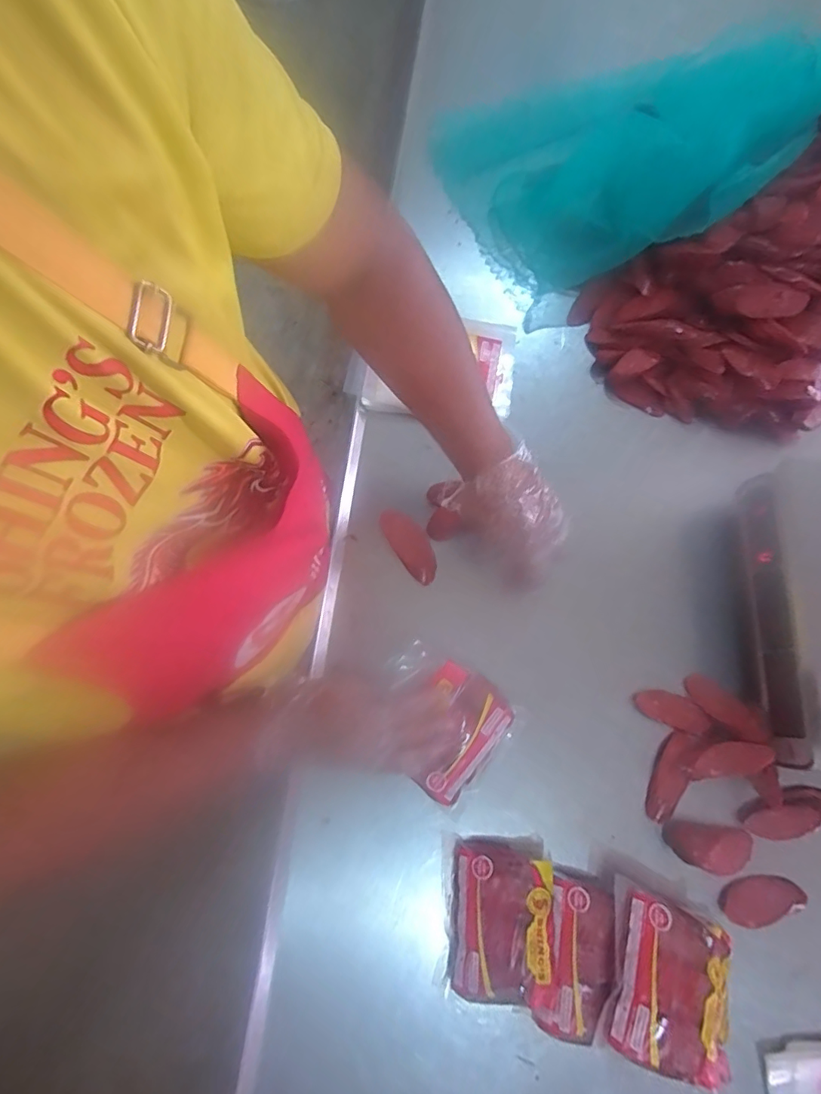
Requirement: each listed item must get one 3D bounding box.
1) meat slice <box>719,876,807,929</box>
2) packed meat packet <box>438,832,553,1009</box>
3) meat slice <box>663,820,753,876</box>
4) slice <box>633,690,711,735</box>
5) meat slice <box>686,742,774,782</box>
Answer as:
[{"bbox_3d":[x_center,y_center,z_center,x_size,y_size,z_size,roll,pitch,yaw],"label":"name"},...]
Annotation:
[{"bbox_3d":[0.393,0.391,0.563,0.101,0.019,0.042,-4,74,-3],"label":"meat slice"},{"bbox_3d":[0.090,0.390,0.533,0.109,0.051,0.142,4,74,-1],"label":"packed meat packet"},{"bbox_3d":[0.334,0.336,0.564,0.095,0.036,0.044,8,74,0],"label":"meat slice"},{"bbox_3d":[0.318,0.200,0.621,0.089,0.012,0.038,22,74,4],"label":"slice"},{"bbox_3d":[0.365,0.243,0.583,0.088,0.012,0.036,-21,73,14],"label":"meat slice"}]

